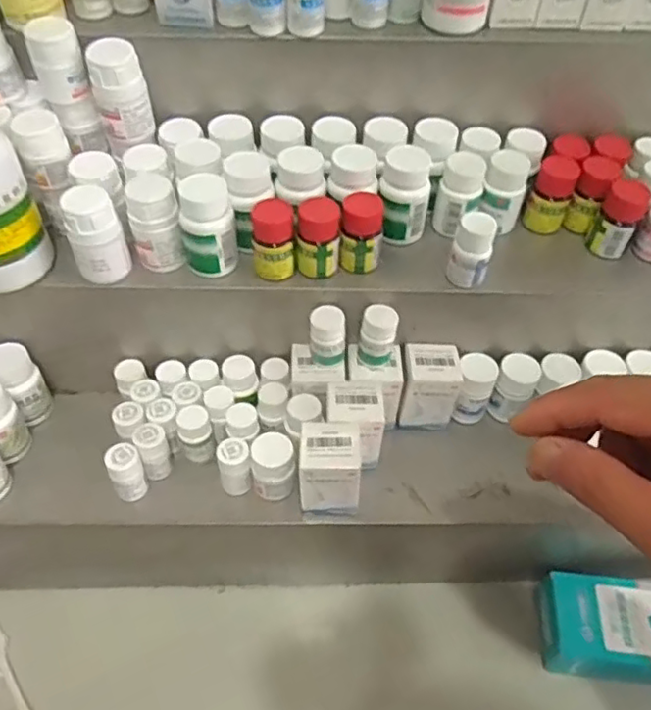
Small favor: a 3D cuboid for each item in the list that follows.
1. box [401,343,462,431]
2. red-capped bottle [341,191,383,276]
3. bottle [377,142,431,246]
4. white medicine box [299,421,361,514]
[{"bbox_3d":[0.084,0.028,0.507,0.041,0.065,0.040,-1,50,-2],"label":"box"},{"bbox_3d":[0.027,-0.088,0.451,0.028,0.054,0.024,-2,50,-3],"label":"red-capped bottle"},{"bbox_3d":[0.059,-0.120,0.467,0.037,0.066,0.031,8,51,5],"label":"bottle"},{"bbox_3d":[0.003,0.083,0.448,0.041,0.060,0.042,0,50,-2],"label":"white medicine box"}]

